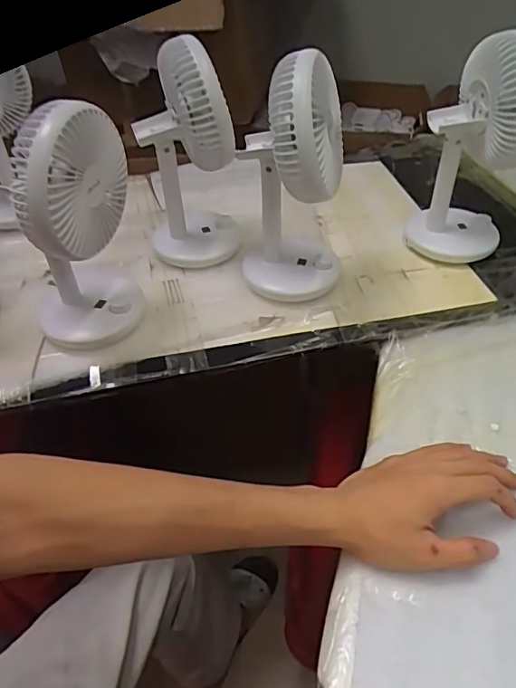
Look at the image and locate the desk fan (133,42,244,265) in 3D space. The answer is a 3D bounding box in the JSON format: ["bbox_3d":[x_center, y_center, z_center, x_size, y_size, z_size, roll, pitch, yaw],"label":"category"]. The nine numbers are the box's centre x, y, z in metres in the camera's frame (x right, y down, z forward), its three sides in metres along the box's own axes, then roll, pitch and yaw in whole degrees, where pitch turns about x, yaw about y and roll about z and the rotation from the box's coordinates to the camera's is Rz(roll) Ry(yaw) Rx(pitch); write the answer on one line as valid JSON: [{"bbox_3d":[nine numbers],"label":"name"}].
[{"bbox_3d":[-0.082,-0.197,0.594,0.099,0.226,0.127,-12,44,-9],"label":"desk fan"}]

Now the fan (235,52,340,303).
[{"bbox_3d":[0.032,-0.169,0.555,0.103,0.241,0.153,-1,44,2],"label":"fan"}]

